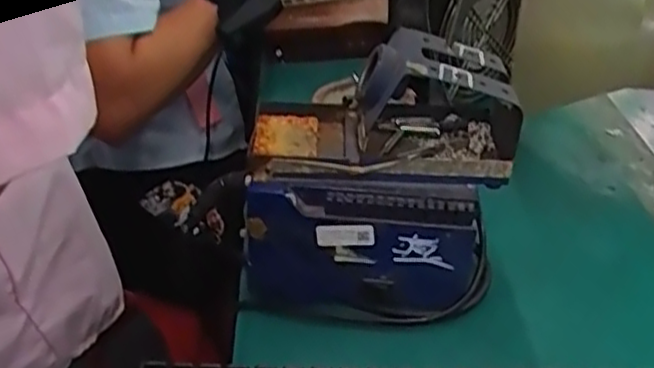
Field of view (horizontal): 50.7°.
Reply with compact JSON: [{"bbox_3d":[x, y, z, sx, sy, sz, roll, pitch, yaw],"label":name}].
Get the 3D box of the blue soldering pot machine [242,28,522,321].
[{"bbox_3d":[0.033,-0.010,0.438,0.158,0.151,0.104,7,36,7],"label":"blue soldering pot machine"}]

